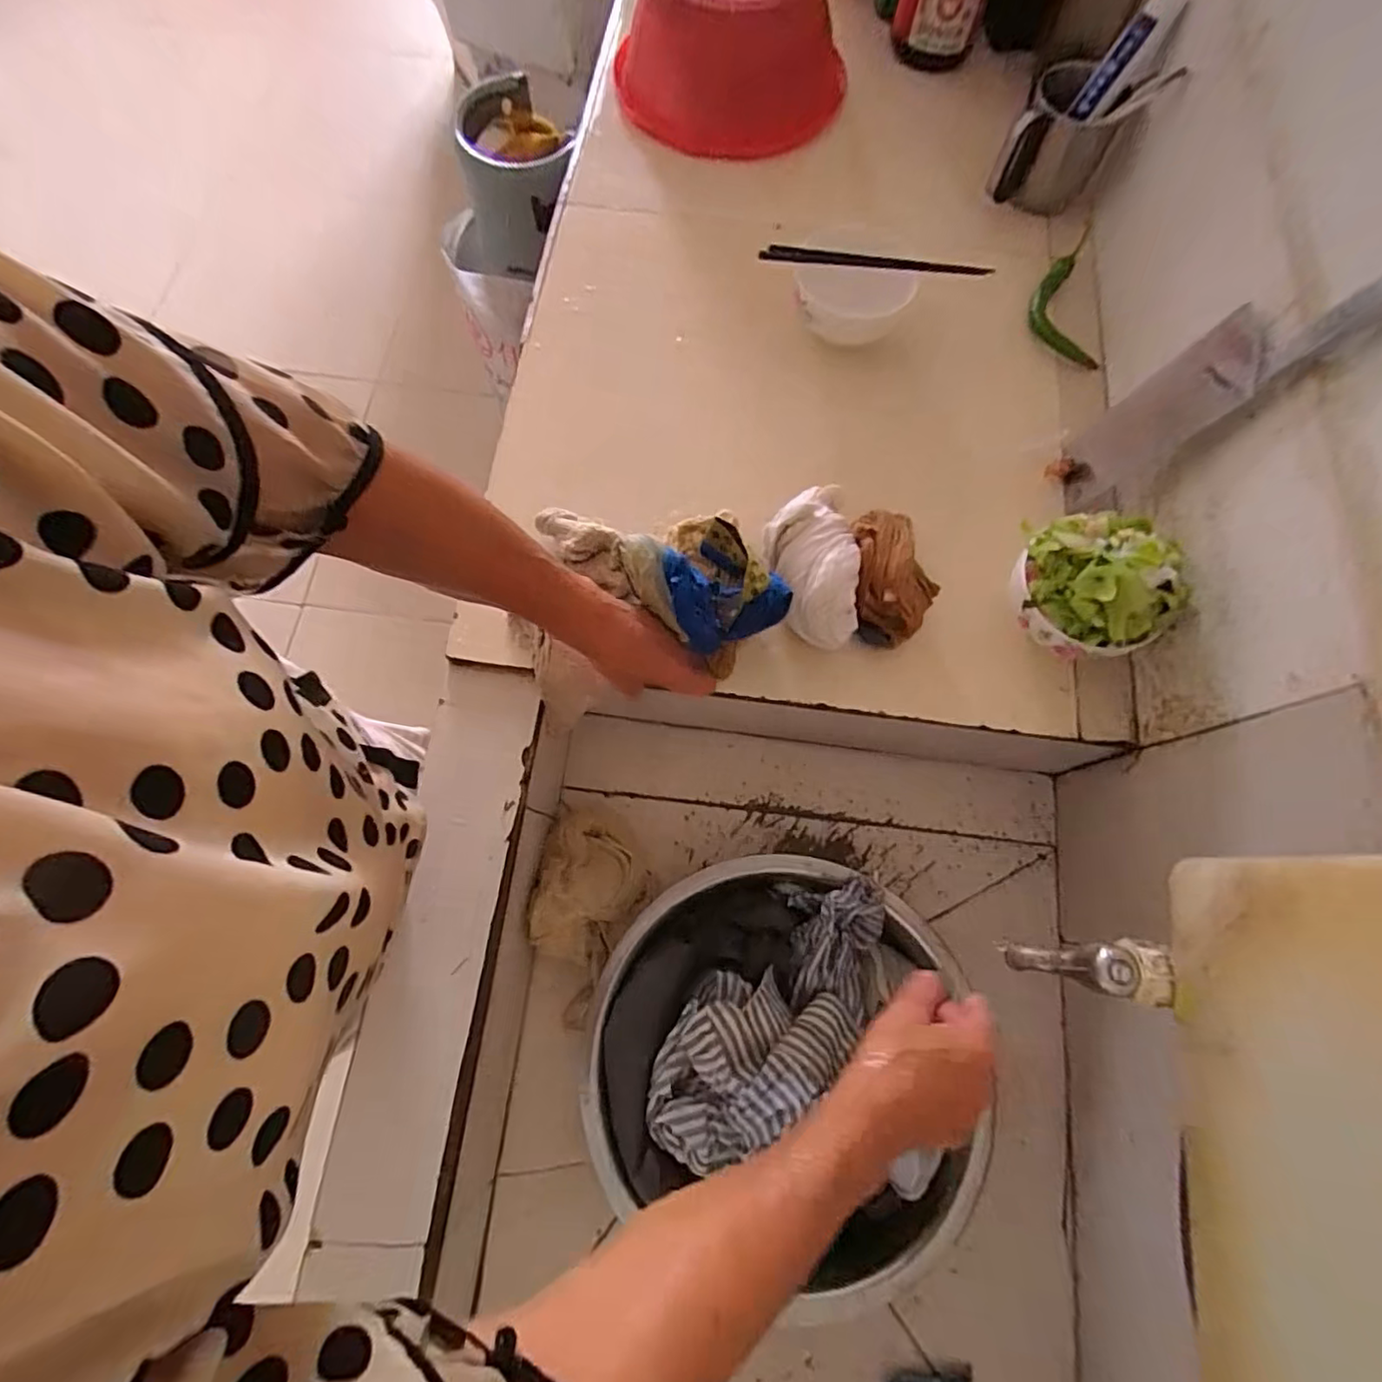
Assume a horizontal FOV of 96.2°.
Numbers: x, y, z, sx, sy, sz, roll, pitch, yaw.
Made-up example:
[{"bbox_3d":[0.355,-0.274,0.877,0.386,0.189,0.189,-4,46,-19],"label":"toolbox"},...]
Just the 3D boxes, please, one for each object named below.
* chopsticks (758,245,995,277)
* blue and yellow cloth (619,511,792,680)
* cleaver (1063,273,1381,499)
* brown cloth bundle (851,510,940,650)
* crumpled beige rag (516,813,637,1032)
[{"bbox_3d":[0.195,-0.449,0.649,0.241,0.011,0.021,5,72,0],"label":"chopsticks"},{"bbox_3d":[0.009,-0.088,0.542,0.096,0.086,0.128,-35,76,-12],"label":"blue and yellow cloth"},{"bbox_3d":[0.438,-0.264,0.517,0.026,0.273,0.084,8,76,-8],"label":"cleaver"},{"bbox_3d":[0.186,-0.101,0.587,0.075,0.059,0.122,4,72,0],"label":"brown cloth bundle"},{"bbox_3d":[-0.107,0.196,0.621,0.091,0.087,0.140,5,72,0],"label":"crumpled beige rag"}]

